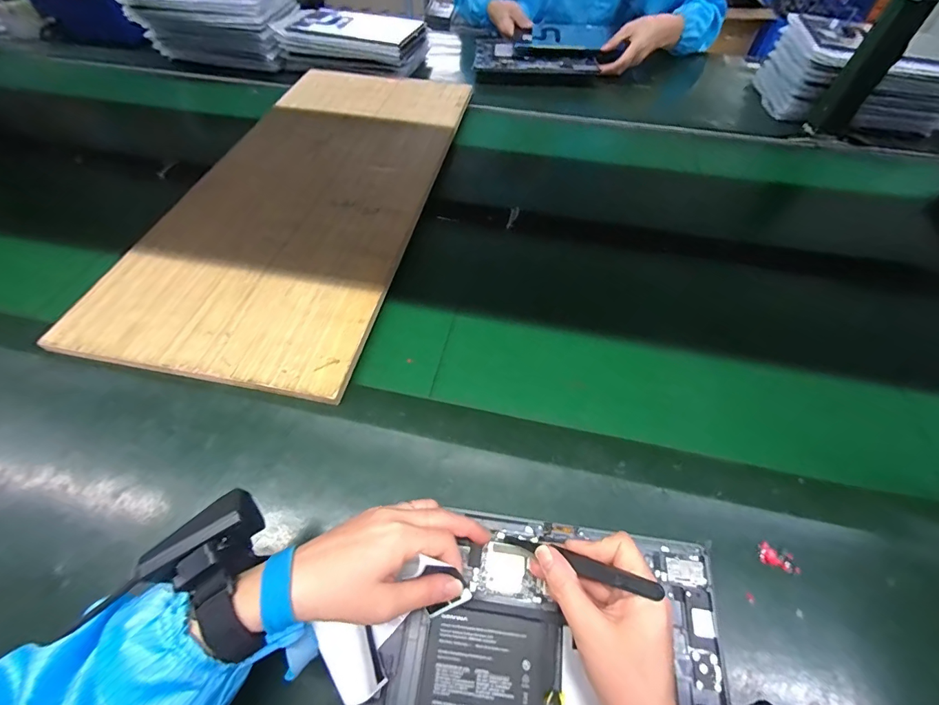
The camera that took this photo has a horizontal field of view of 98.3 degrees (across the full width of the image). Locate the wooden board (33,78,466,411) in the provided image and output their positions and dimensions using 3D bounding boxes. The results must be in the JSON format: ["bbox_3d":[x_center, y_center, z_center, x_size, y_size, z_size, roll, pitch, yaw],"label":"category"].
[{"bbox_3d":[-0.232,-0.255,0.621,0.343,0.029,0.691,11,57,6],"label":"wooden board"}]

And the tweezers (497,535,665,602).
[{"bbox_3d":[0.069,0.146,0.286,0.016,0.124,0.010,48,59,-21],"label":"tweezers"}]

